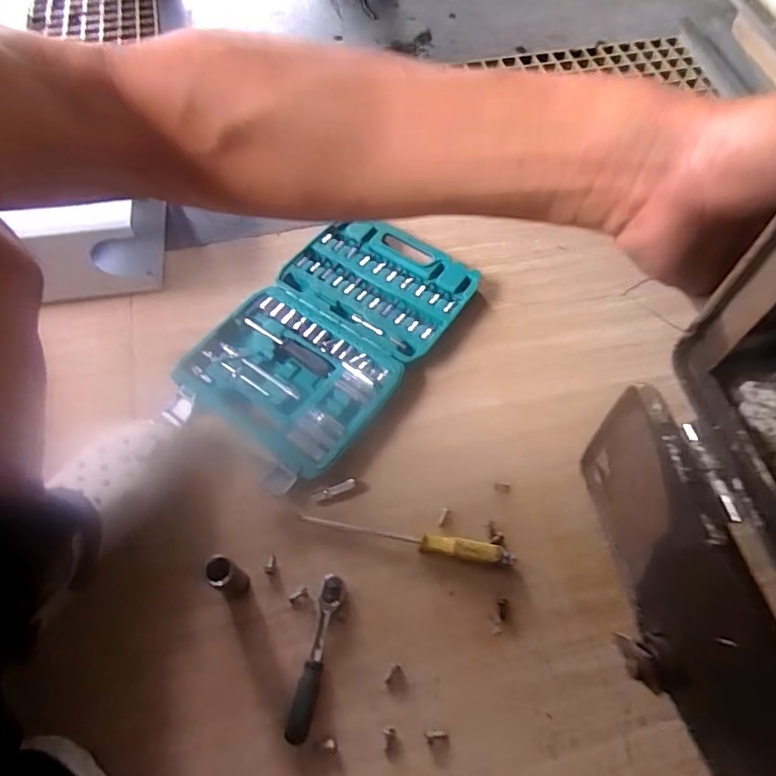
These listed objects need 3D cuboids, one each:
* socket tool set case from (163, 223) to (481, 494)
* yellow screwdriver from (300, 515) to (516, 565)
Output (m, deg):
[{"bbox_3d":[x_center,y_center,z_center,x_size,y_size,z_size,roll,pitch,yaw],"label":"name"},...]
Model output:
[{"bbox_3d":[-0.077,-0.071,0.723,0.240,0.029,0.402,31,62,15],"label":"socket tool set case"},{"bbox_3d":[0.020,0.165,0.579,0.233,0.017,0.020,8,59,2],"label":"yellow screwdriver"}]

